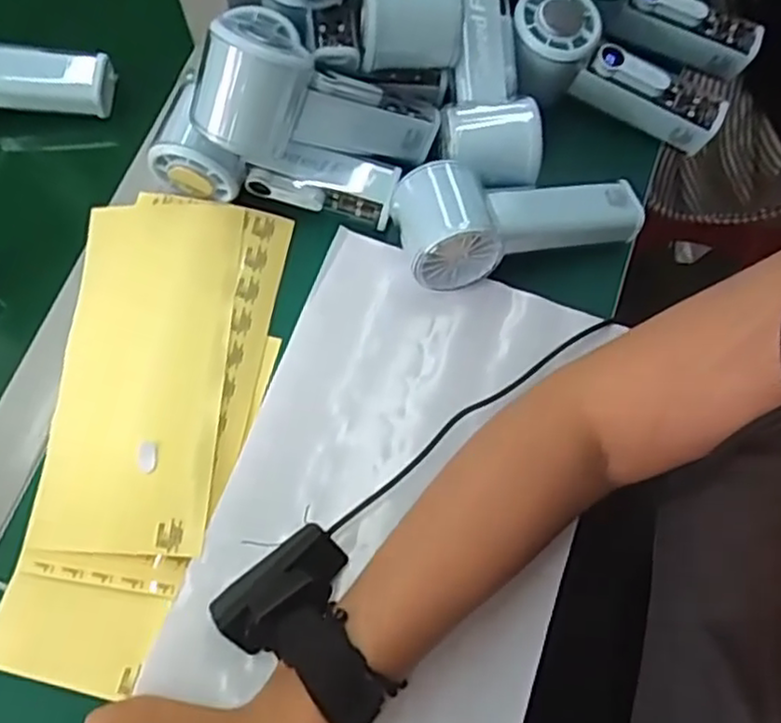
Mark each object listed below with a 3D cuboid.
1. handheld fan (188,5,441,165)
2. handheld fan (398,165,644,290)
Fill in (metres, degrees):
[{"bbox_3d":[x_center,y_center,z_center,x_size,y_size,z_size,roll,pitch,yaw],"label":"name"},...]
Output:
[{"bbox_3d":[-0.041,-0.152,0.424,0.155,0.070,0.065,2,68,-38],"label":"handheld fan"},{"bbox_3d":[0.083,-0.091,0.431,0.151,0.063,0.064,-11,72,-4],"label":"handheld fan"}]

